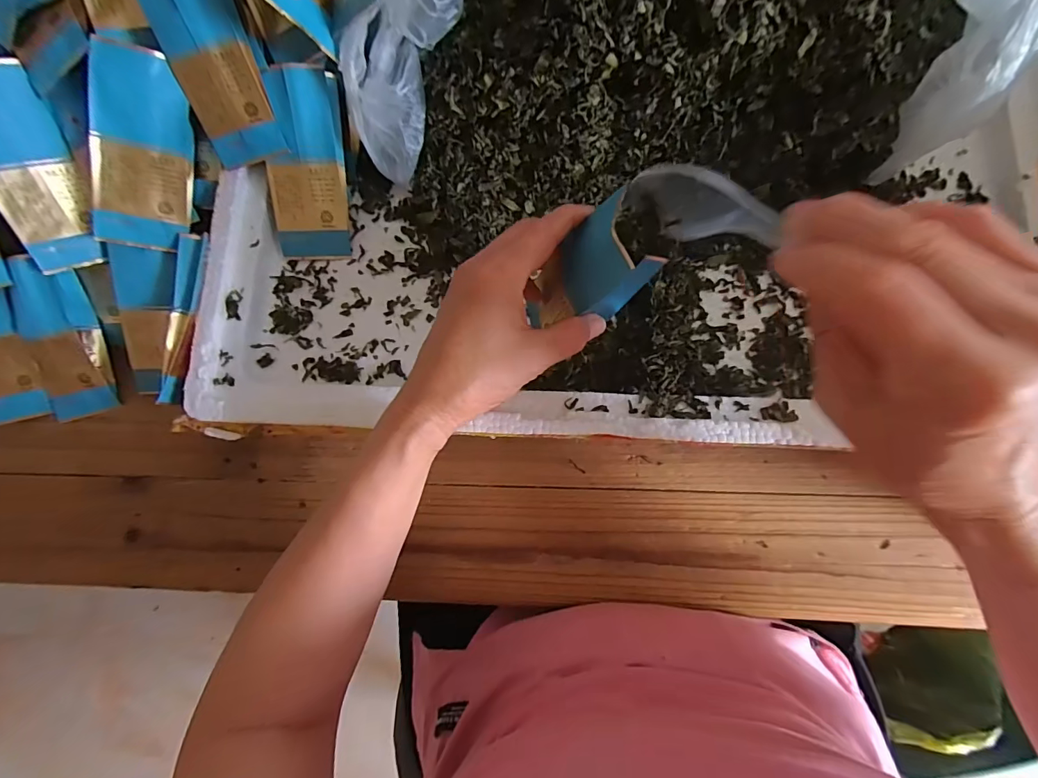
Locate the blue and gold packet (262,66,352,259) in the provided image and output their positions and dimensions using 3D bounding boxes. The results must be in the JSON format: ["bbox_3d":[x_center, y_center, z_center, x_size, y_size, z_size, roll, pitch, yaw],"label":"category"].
[{"bbox_3d":[-0.157,-0.165,0.336,0.055,0.021,0.127,8,110,5],"label":"blue and gold packet"}]

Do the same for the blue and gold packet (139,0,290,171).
[{"bbox_3d":[-0.208,-0.224,0.302,0.057,0.018,0.126,-9,120,3],"label":"blue and gold packet"}]

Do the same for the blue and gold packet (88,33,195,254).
[{"bbox_3d":[-0.268,-0.169,0.320,0.056,0.019,0.129,4,105,-25],"label":"blue and gold packet"}]

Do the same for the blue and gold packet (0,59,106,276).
[{"bbox_3d":[-0.342,-0.152,0.313,0.052,0.009,0.128,-28,120,-29],"label":"blue and gold packet"}]

